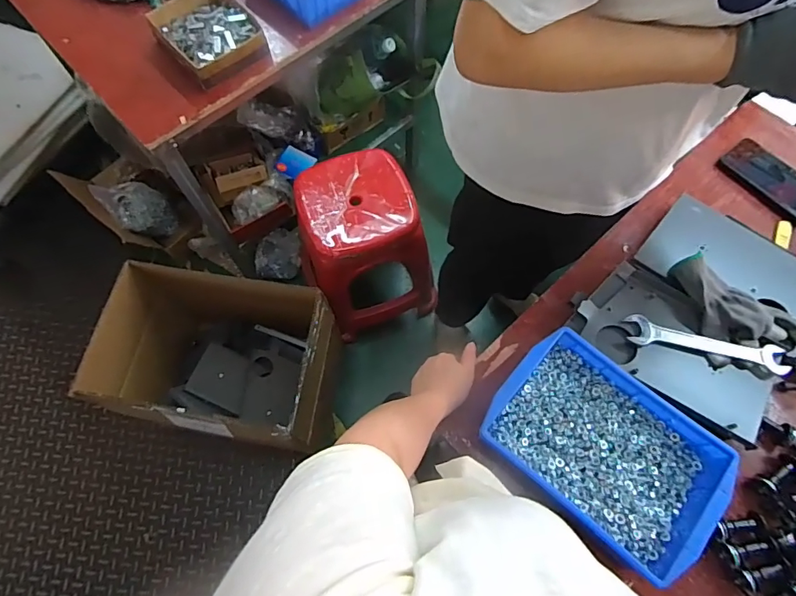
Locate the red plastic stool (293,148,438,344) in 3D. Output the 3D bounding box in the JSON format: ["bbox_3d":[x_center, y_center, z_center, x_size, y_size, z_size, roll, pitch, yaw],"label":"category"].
[{"bbox_3d":[-0.086,-0.141,1.303,0.294,0.398,0.336,-19,69,-7],"label":"red plastic stool"}]

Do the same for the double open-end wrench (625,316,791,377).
[{"bbox_3d":[0.400,0.061,0.601,0.198,0.014,0.038,14,69,7],"label":"double open-end wrench"}]

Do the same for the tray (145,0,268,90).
[{"bbox_3d":[-0.398,-0.562,0.977,0.181,0.043,0.222,-37,72,-13],"label":"tray"}]

